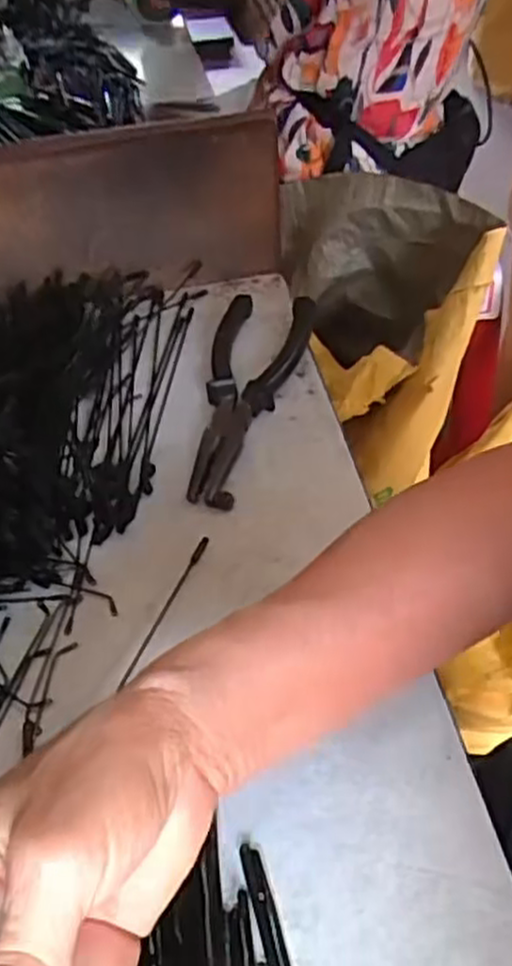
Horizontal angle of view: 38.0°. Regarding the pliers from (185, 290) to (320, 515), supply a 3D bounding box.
[{"bbox_3d":[-0.008,-0.059,0.452,0.058,0.029,0.171,8,47,12],"label":"pliers"}]

